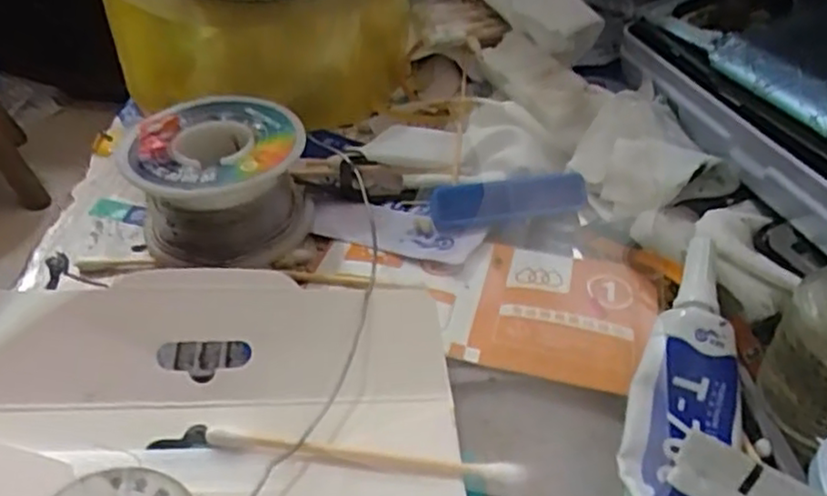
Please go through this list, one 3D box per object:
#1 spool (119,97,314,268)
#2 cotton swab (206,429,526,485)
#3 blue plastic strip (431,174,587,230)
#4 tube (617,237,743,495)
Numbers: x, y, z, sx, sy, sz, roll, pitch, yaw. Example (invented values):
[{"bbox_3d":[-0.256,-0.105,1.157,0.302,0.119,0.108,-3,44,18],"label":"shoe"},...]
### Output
[{"bbox_3d":[-0.061,-0.022,0.220,0.052,0.033,0.054,-8,45,-11],"label":"spool"},{"bbox_3d":[-0.011,0.047,0.156,0.070,0.004,0.004,5,44,3],"label":"cotton swab"},{"bbox_3d":[0.032,-0.016,0.227,0.052,0.004,0.014,-7,88,-10],"label":"blue plastic strip"},{"bbox_3d":[0.067,0.025,0.162,0.027,0.020,0.085,10,44,7],"label":"tube"}]

